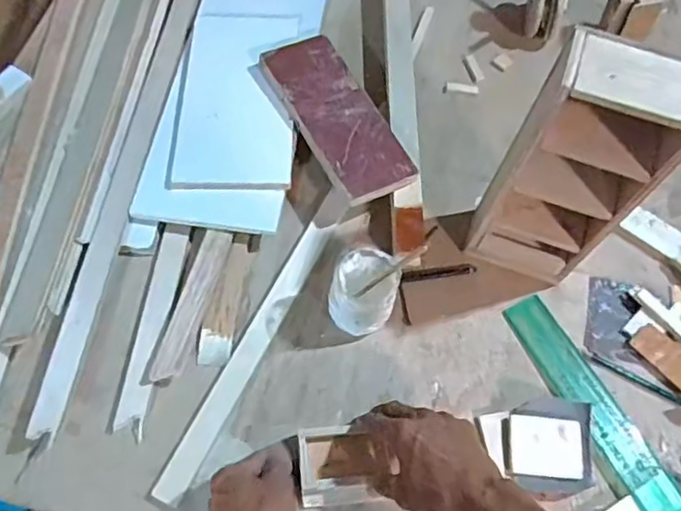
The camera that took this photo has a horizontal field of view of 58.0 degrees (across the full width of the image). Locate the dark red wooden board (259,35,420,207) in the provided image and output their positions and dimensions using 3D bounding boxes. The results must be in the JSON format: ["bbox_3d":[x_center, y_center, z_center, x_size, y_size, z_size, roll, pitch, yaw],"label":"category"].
[{"bbox_3d":[-0.003,-0.161,0.703,0.091,0.019,0.220,-26,68,-13],"label":"dark red wooden board"}]

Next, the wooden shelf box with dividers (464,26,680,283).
[{"bbox_3d":[0.211,-0.067,0.574,0.105,0.286,0.063,19,64,6],"label":"wooden shelf box with dividers"}]

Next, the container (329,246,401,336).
[{"bbox_3d":[0.024,0.039,0.626,0.062,0.091,0.067,1,63,-3],"label":"container"}]

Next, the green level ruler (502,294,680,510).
[{"bbox_3d":[0.255,0.152,0.626,0.054,0.009,0.249,-24,64,-11],"label":"green level ruler"}]

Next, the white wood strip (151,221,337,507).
[{"bbox_3d":[-0.091,0.097,0.625,0.030,0.015,0.314,25,65,9],"label":"white wood strip"}]

